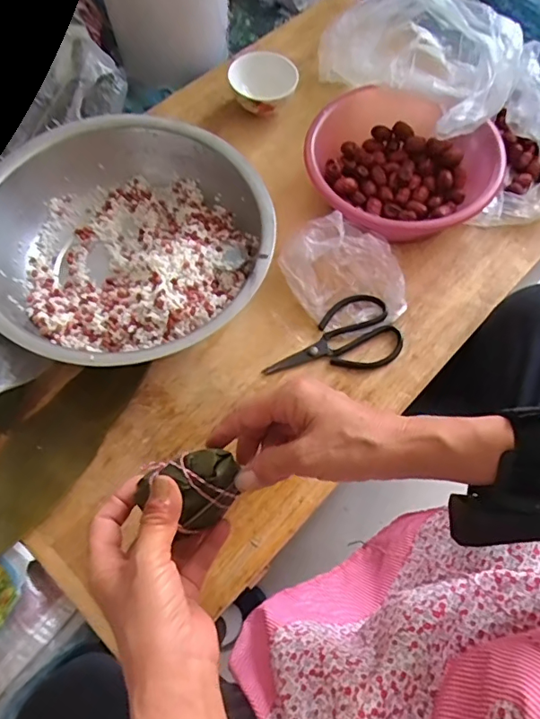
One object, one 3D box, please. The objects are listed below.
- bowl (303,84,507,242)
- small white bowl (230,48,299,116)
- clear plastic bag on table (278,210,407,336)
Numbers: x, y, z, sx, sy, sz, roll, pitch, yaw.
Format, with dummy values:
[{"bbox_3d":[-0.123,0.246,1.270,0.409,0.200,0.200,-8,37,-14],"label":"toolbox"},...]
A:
[{"bbox_3d":[0.157,-0.229,0.633,0.223,0.080,0.196,22,67,9],"label":"bowl"},{"bbox_3d":[-0.009,-0.374,0.702,0.092,0.058,0.075,3,65,1],"label":"small white bowl"},{"bbox_3d":[0.084,-0.104,0.588,0.111,0.056,0.144,-30,69,-14],"label":"clear plastic bag on table"}]

